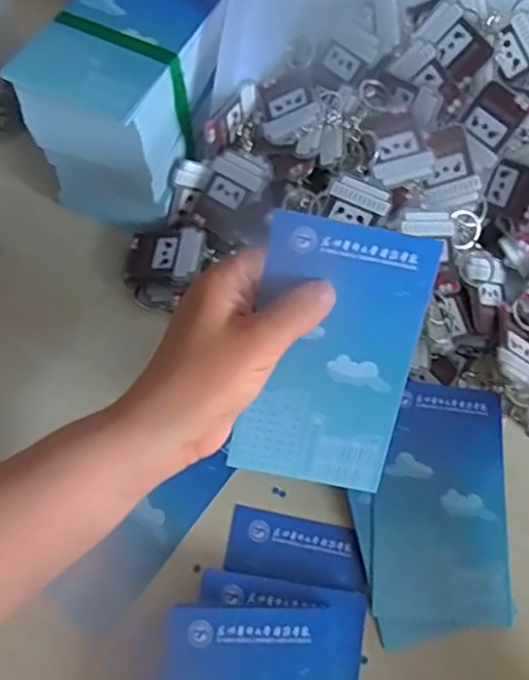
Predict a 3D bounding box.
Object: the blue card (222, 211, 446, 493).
[{"bbox_3d":[0.033,0.010,0.314,0.078,0.004,0.131,11,107,-1],"label":"blue card"}]

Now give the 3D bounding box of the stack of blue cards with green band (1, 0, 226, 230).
[{"bbox_3d":[-0.088,-0.164,0.430,0.089,0.108,0.144,23,63,7],"label":"stack of blue cards with green band"}]

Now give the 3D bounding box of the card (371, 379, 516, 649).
[{"bbox_3d":[0.103,0.096,0.369,0.079,0.014,0.143,5,63,-1],"label":"card"}]

